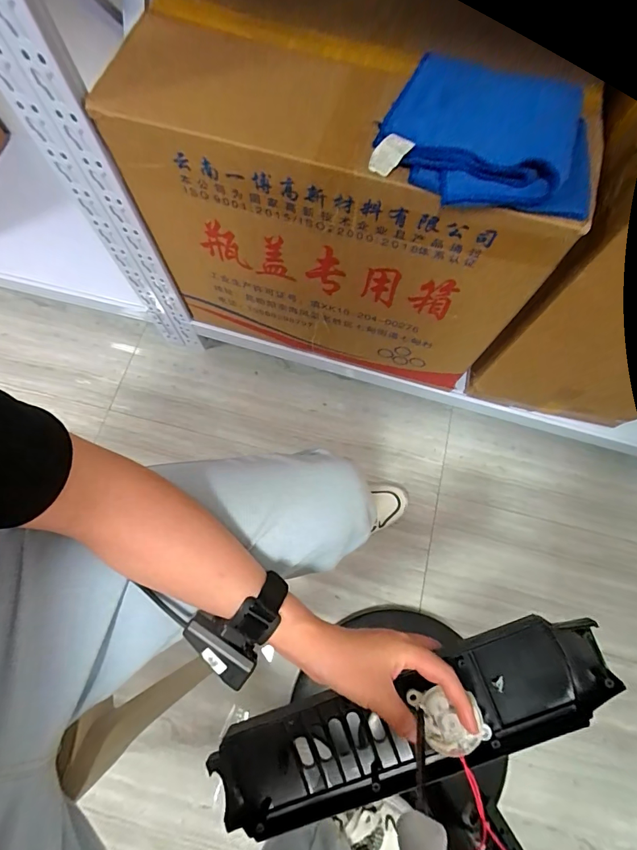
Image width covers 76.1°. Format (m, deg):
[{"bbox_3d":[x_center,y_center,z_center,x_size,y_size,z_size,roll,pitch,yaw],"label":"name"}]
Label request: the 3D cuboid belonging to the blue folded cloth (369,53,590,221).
[{"bbox_3d":[0.189,-0.330,0.451,0.233,0.043,0.197,15,72,3],"label":"blue folded cloth"}]

